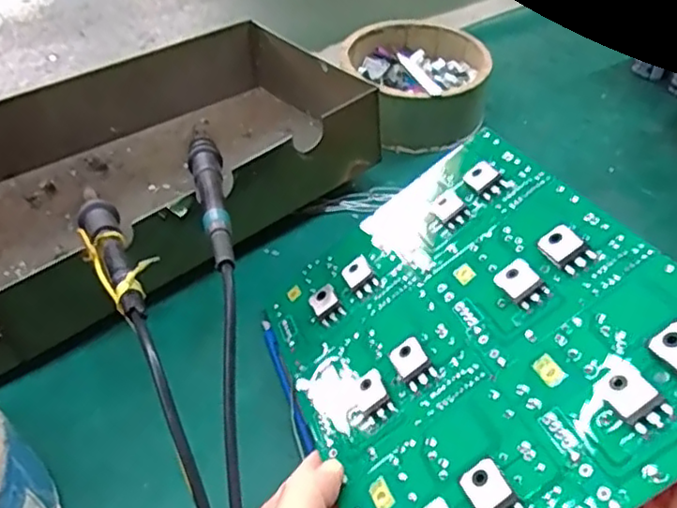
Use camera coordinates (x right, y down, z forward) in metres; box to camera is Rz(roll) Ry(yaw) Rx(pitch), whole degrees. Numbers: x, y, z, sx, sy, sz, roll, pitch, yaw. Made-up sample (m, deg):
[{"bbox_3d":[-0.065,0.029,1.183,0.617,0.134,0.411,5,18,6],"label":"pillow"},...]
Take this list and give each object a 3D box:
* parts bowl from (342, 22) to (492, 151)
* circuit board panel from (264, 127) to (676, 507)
[{"bbox_3d":[0.070,-0.144,0.529,0.110,0.051,0.110,0,45,0],"label":"parts bowl"},{"bbox_3d":[0.053,0.034,0.285,0.163,0.007,0.207,-39,36,5],"label":"circuit board panel"}]

